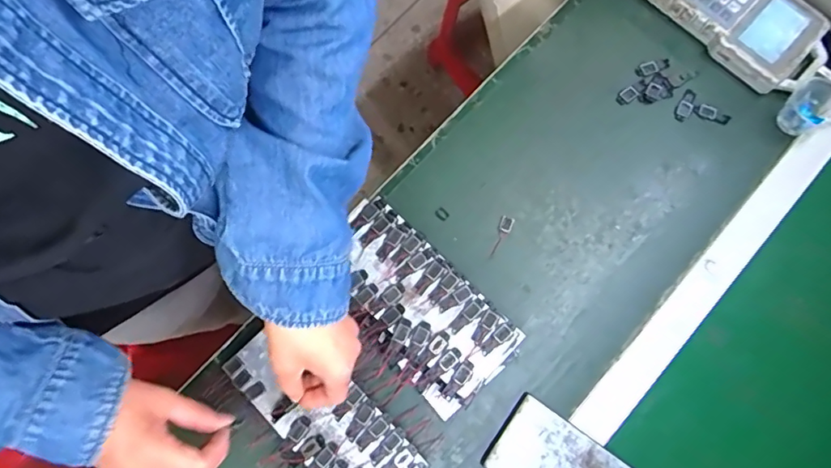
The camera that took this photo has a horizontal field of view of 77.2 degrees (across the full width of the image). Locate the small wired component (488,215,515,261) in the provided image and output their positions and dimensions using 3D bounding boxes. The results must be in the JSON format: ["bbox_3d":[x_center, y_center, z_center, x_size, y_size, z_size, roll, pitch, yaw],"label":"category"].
[{"bbox_3d":[0.091,0.004,0.553,0.014,0.004,0.050,20,77,3],"label":"small wired component"}]

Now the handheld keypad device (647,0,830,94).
[{"bbox_3d":[0.366,-0.259,0.600,0.108,0.031,0.223,-42,81,-10],"label":"handheld keypad device"}]

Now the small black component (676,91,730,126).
[{"bbox_3d":[0.324,-0.135,0.588,0.057,0.007,0.034,30,78,5],"label":"small black component"}]

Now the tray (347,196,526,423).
[{"bbox_3d":[-0.002,0.071,0.515,0.106,0.041,0.201,-44,82,-10],"label":"tray"}]

